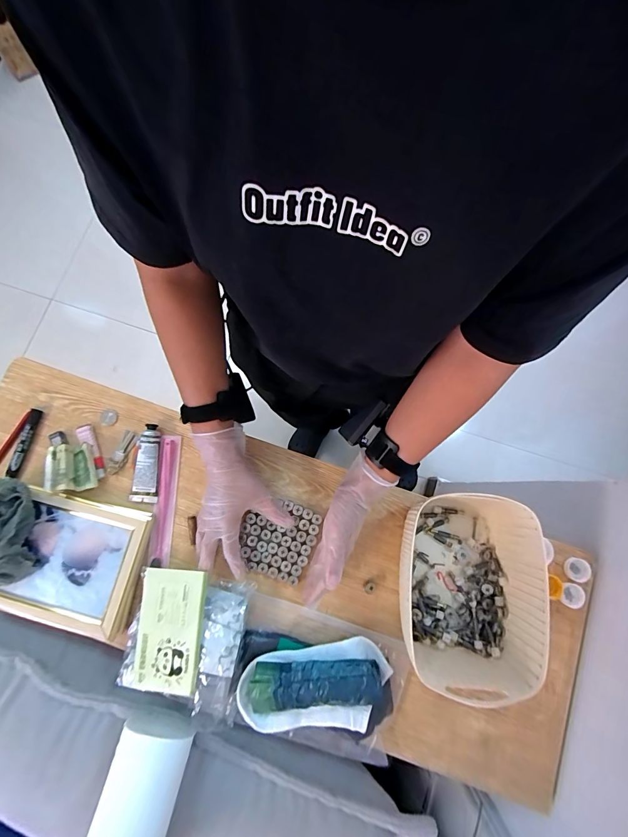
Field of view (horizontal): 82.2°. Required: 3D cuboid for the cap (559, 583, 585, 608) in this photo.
[{"bbox_3d":[0.348,0.239,0.487,0.027,0.012,0.030,20,79,4],"label":"cap"}]

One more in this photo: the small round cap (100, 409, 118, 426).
[{"bbox_3d":[-0.304,-0.001,0.532,0.023,0.004,0.024,0,78,0],"label":"small round cap"}]

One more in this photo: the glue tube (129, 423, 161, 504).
[{"bbox_3d":[-0.235,0.063,0.511,0.036,0.022,0.109,7,78,1],"label":"glue tube"}]

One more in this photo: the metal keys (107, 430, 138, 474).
[{"bbox_3d":[-0.278,0.050,0.518,0.023,0.011,0.064,25,79,5],"label":"metal keys"}]

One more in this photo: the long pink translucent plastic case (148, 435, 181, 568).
[{"bbox_3d":[-0.210,0.112,0.507,0.025,0.013,0.176,3,78,0],"label":"long pink translucent plastic case"}]

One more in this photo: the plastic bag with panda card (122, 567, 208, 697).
[{"bbox_3d":[-0.184,0.263,0.449,0.087,0.013,0.140,5,78,1],"label":"plastic bag with panda card"}]

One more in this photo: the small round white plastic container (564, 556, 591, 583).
[{"bbox_3d":[0.360,0.206,0.491,0.030,0.010,0.030,0,78,0],"label":"small round white plastic container"}]

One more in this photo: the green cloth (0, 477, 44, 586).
[{"bbox_3d":[-0.405,0.144,0.454,0.075,0.062,0.129,-5,78,-2],"label":"green cloth"}]

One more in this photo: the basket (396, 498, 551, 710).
[{"bbox_3d":[0.184,0.206,0.447,0.155,0.086,0.217,5,78,1],"label":"basket"}]

